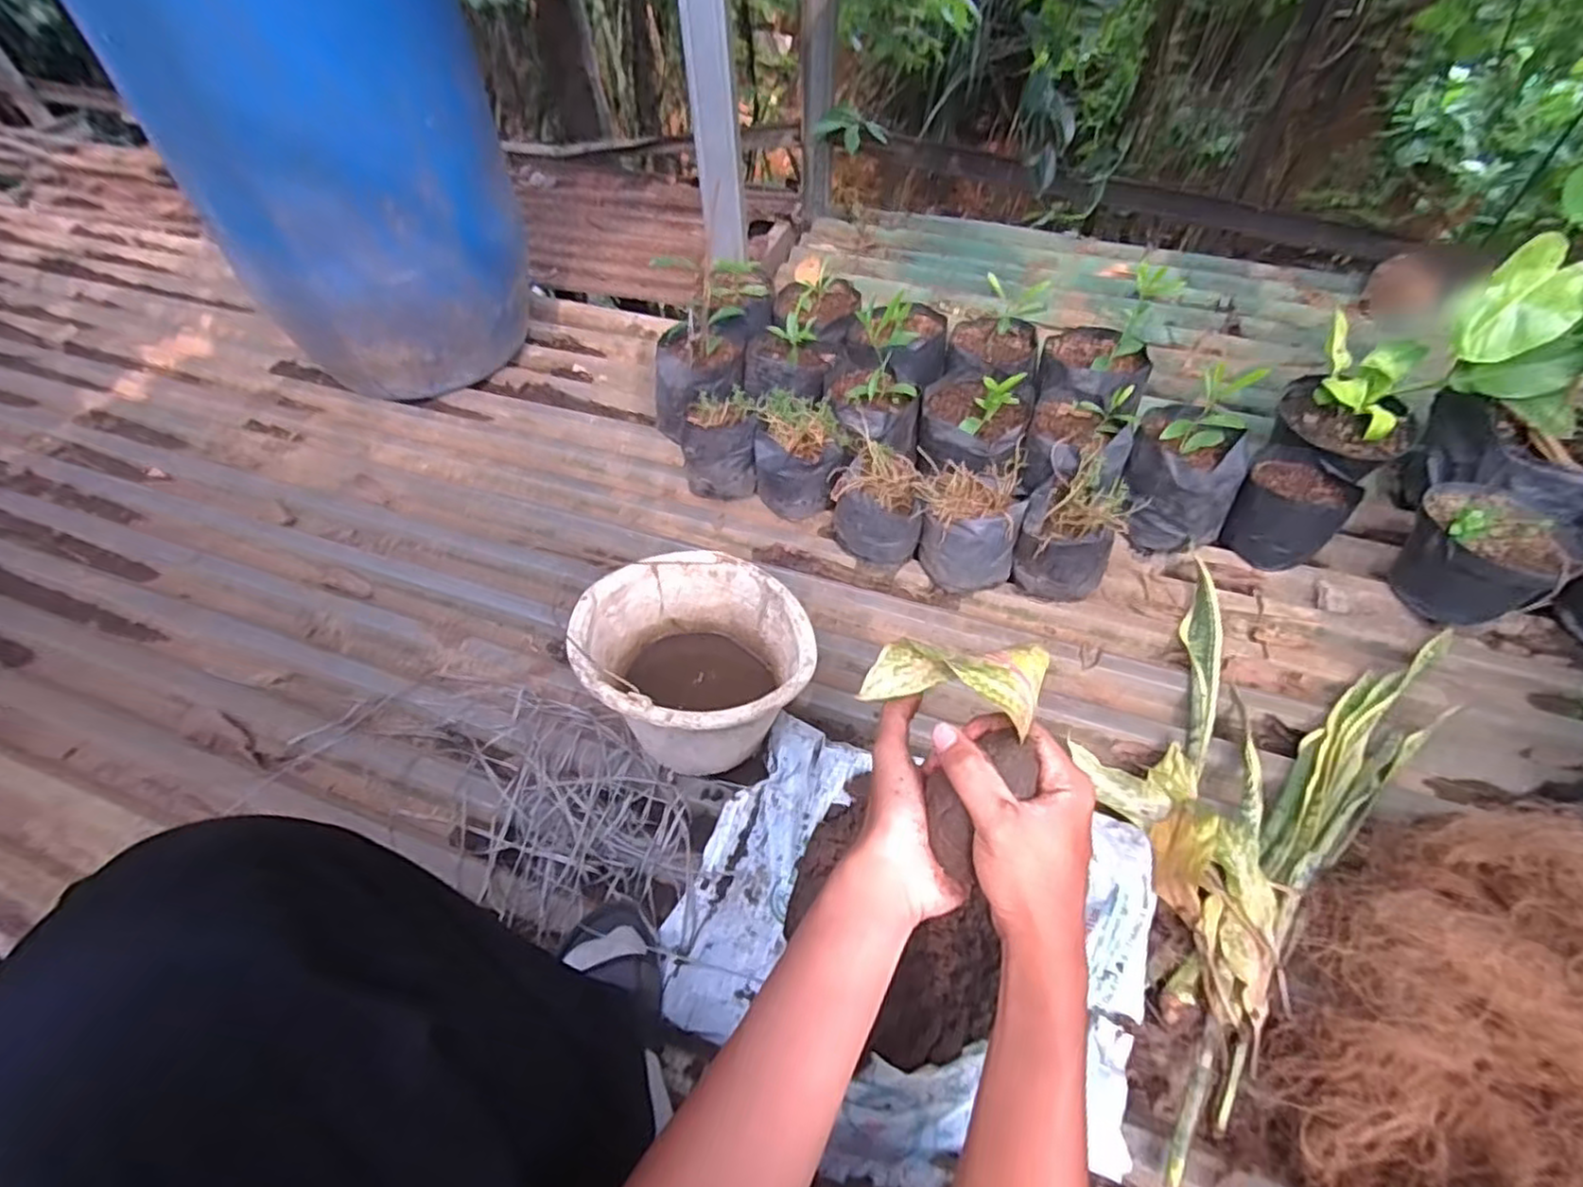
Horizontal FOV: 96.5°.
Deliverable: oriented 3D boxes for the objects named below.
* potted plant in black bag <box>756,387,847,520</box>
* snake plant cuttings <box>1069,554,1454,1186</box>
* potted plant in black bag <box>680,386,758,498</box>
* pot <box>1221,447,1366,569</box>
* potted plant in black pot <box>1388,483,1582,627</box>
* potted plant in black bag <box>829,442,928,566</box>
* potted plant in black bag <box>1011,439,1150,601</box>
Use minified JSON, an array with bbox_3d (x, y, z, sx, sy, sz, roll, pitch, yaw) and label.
[{"bbox_3d":[0.013,-0.202,1.049,0.133,0.128,0.121,4,53,5],"label":"potted plant in black bag"},{"bbox_3d":[0.464,0.204,0.760,0.273,0.067,0.686,36,61,25],"label":"snake plant cuttings"},{"bbox_3d":[-0.105,-0.219,1.071,0.113,0.135,0.095,-3,52,-1],"label":"potted plant in black bag"},{"bbox_3d":[0.681,-0.114,0.980,0.129,0.110,0.135,-1,52,1],"label":"pot"},{"bbox_3d":[0.871,-0.048,0.903,0.176,0.144,0.164,-35,61,-22],"label":"potted plant in black pot"},{"bbox_3d":[0.118,-0.122,0.999,0.117,0.105,0.133,-1,52,0],"label":"potted plant in black bag"},{"bbox_3d":[0.375,-0.086,0.946,0.120,0.136,0.153,24,57,19],"label":"potted plant in black bag"}]

